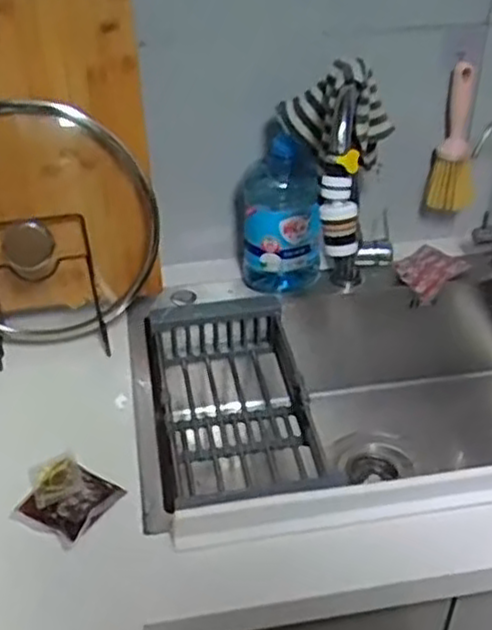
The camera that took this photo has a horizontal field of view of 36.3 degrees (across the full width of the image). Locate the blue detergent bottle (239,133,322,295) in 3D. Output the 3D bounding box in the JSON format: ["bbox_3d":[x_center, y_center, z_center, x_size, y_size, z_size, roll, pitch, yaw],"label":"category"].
[{"bbox_3d":[0.049,-0.132,1.055,0.110,0.233,0.075,-2,38,0],"label":"blue detergent bottle"}]

